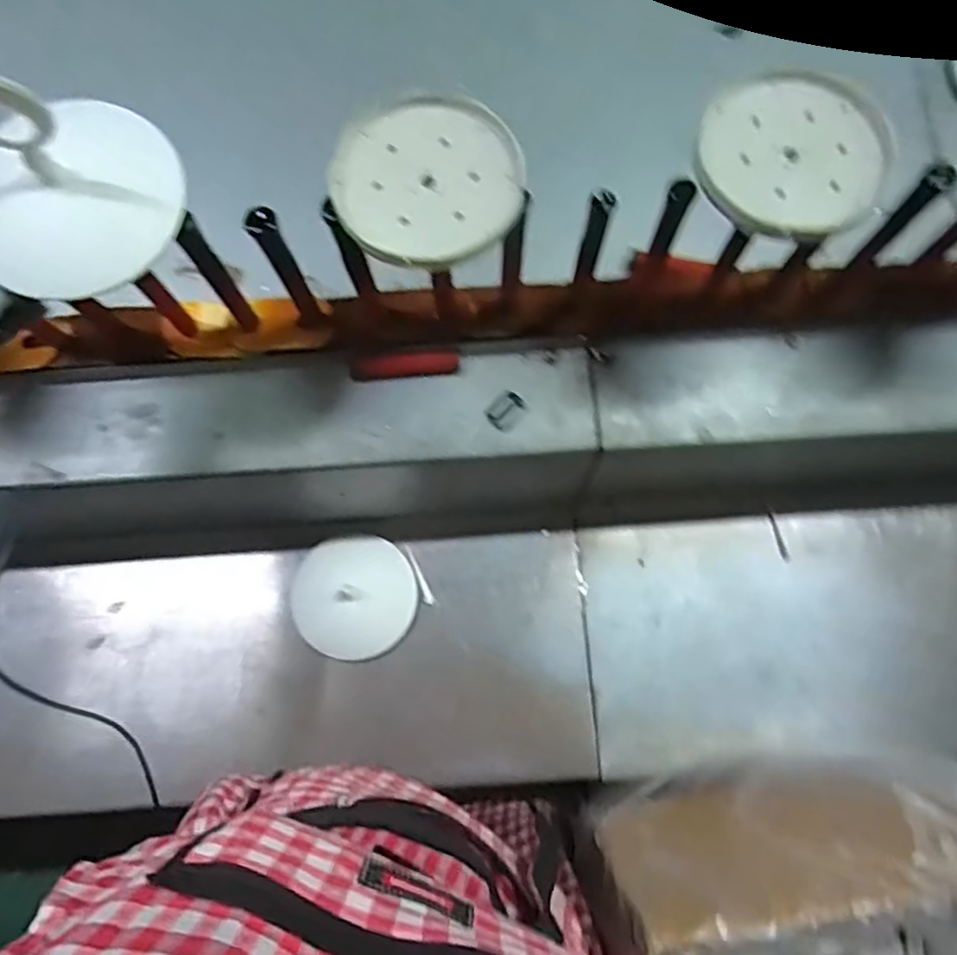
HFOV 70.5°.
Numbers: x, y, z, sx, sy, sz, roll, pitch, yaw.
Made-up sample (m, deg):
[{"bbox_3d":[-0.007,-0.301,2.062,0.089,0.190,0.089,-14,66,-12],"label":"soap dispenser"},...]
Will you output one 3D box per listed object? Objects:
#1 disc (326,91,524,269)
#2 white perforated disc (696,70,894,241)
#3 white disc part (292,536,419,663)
[{"bbox_3d":[-0.031,-0.177,0.399,0.106,0.012,0.113,0,74,-1],"label":"disc"},{"bbox_3d":[0.186,-0.192,0.400,0.098,0.019,0.107,0,74,-1],"label":"white perforated disc"},{"bbox_3d":[-0.123,0.122,0.686,0.119,0.029,0.118,2,79,-12],"label":"white disc part"}]

